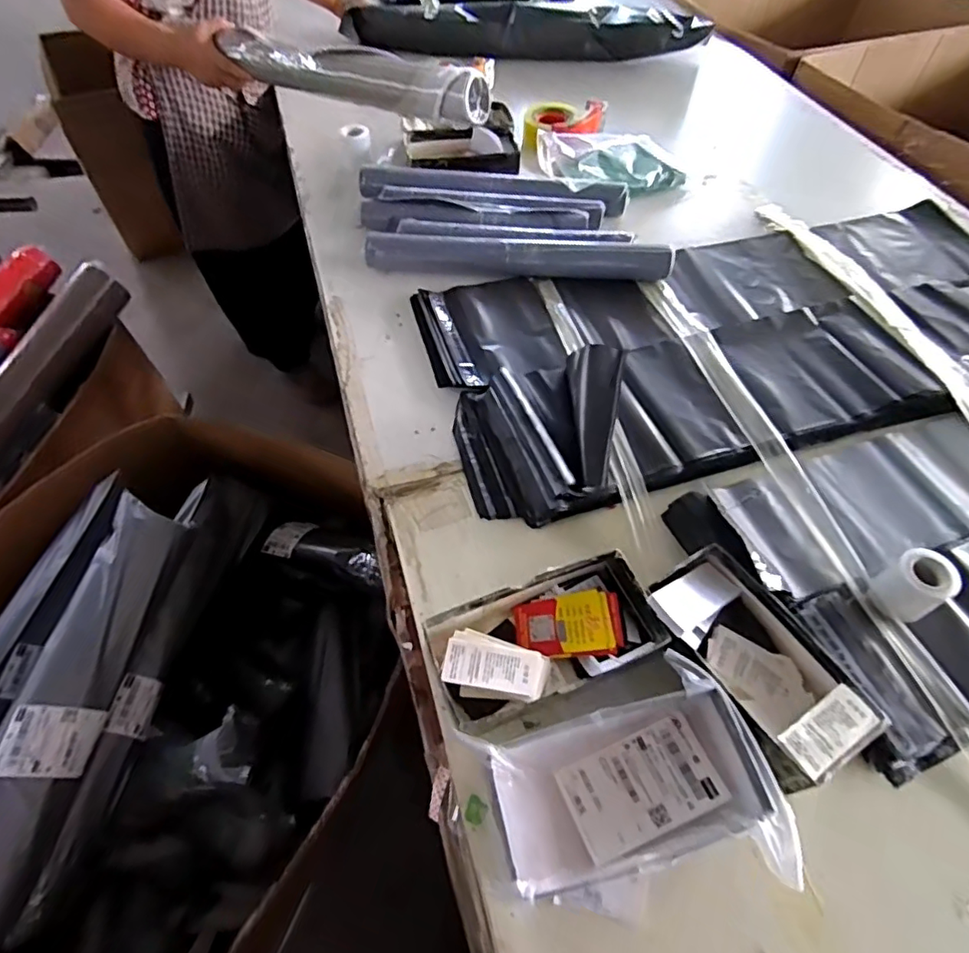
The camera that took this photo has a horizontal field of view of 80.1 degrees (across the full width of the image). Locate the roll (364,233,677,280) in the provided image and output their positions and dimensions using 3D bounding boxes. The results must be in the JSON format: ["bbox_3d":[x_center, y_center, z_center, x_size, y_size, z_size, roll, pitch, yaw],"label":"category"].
[{"bbox_3d":[0.054,-0.340,0.896,0.466,0.041,0.052,2,55,-1],"label":"roll"}]

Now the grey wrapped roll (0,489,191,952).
[{"bbox_3d":[-0.530,0.295,0.723,0.096,0.080,0.591,6,55,2],"label":"grey wrapped roll"}]

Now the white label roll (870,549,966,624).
[{"bbox_3d":[0.444,0.115,0.598,0.050,0.070,0.057,-33,62,-17],"label":"white label roll"}]

